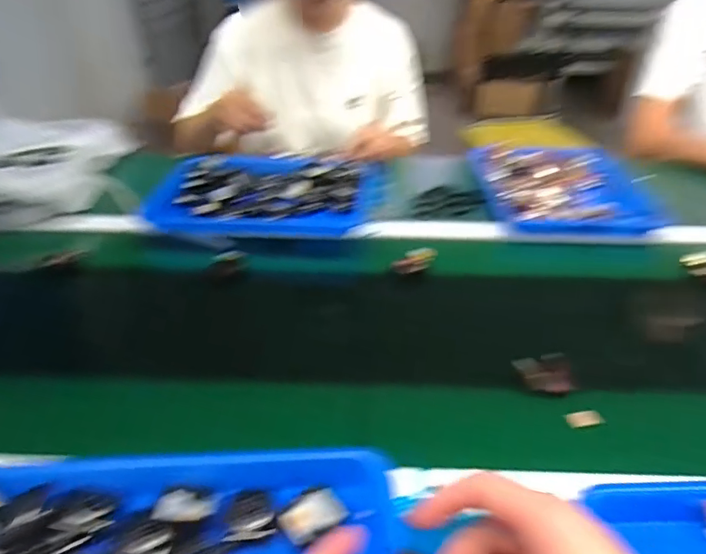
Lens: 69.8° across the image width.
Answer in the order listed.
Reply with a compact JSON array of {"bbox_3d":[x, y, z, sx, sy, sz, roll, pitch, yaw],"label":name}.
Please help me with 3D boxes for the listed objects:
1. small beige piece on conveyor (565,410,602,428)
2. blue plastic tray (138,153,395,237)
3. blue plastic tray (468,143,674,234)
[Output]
[{"bbox_3d":[0.222,0.136,0.485,0.033,0.007,0.016,-8,37,-10],"label":"small beige piece on conveyor"},{"bbox_3d":[-0.124,-0.142,0.828,0.347,0.034,0.285,2,37,4],"label":"blue plastic tray"},{"bbox_3d":[0.359,-0.165,0.874,0.268,0.032,0.338,2,37,4],"label":"blue plastic tray"}]

